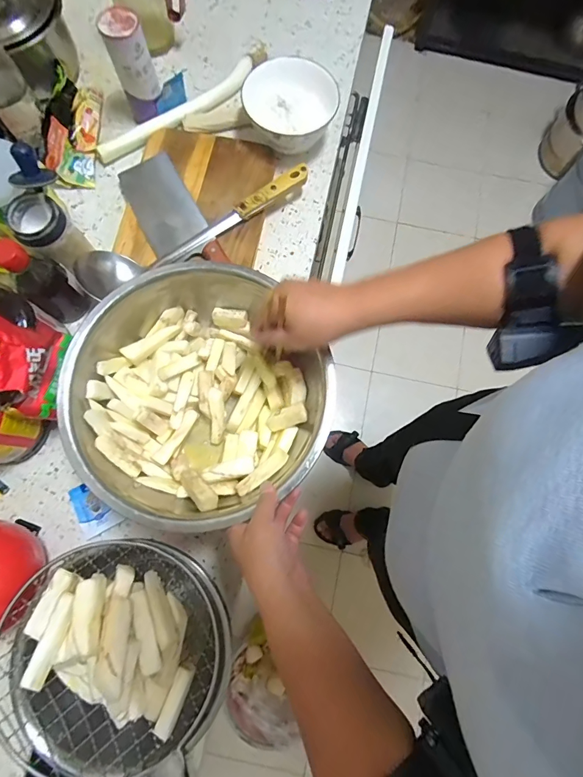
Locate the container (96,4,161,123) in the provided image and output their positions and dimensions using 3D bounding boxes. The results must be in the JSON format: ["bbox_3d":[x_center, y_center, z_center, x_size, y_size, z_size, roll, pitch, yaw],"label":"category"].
[{"bbox_3d":[-0.228,-0.461,0.575,0.052,0.141,0.053,0,77,-2],"label":"container"}]

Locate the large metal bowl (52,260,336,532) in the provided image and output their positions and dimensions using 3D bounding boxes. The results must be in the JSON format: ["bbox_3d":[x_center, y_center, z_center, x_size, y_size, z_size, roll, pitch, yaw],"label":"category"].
[{"bbox_3d":[-0.111,0.011,0.472,0.265,0.112,0.283,0,77,-2],"label":"large metal bowl"}]

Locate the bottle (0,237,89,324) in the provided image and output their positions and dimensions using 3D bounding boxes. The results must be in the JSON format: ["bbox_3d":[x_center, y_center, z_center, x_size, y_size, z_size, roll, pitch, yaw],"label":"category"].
[{"bbox_3d":[-0.315,-0.137,0.489,0.045,0.129,0.056,38,79,7],"label":"bottle"}]

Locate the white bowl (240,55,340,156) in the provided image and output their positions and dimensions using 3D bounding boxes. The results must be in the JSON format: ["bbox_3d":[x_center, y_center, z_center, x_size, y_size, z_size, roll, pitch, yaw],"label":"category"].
[{"bbox_3d":[-0.004,-0.417,0.595,0.135,0.069,0.131,0,77,-2],"label":"white bowl"}]

